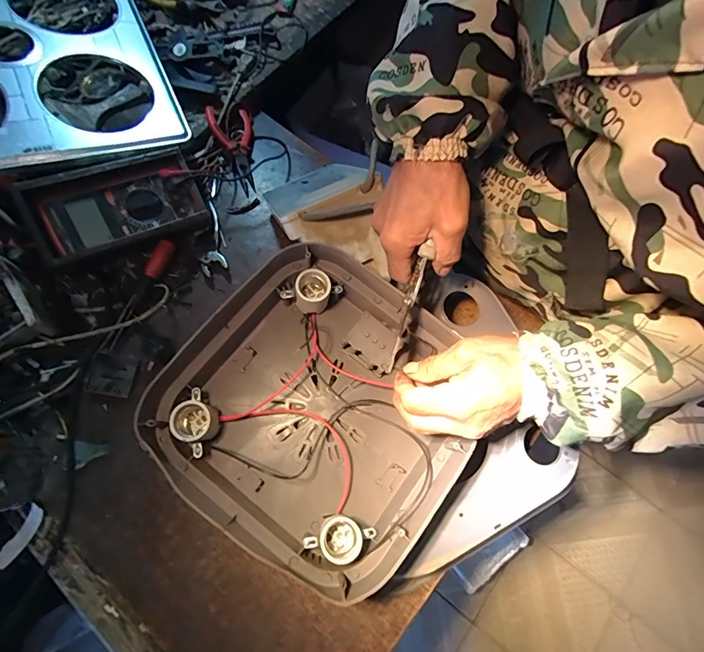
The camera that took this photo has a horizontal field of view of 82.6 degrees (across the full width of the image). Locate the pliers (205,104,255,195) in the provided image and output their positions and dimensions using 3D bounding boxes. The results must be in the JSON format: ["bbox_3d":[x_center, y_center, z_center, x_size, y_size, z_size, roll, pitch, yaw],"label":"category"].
[{"bbox_3d":[-0.184,-0.280,0.623,0.063,0.042,0.158,-11,72,-5],"label":"pliers"}]

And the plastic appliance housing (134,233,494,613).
[{"bbox_3d":[-0.026,0.078,0.392,0.267,0.073,0.269,42,76,12],"label":"plastic appliance housing"}]

